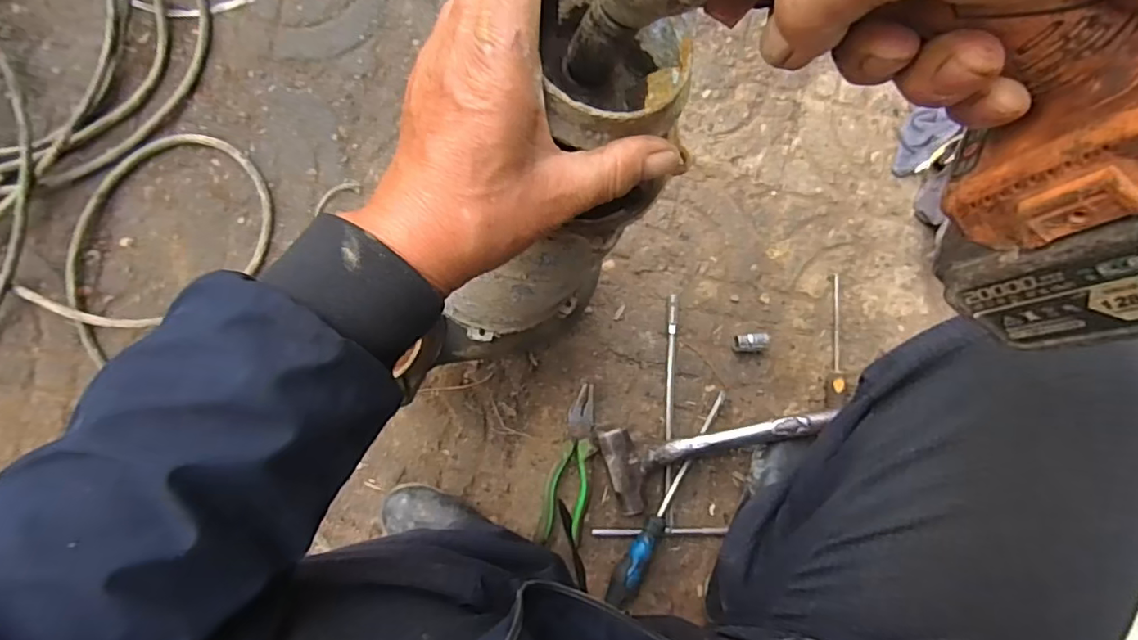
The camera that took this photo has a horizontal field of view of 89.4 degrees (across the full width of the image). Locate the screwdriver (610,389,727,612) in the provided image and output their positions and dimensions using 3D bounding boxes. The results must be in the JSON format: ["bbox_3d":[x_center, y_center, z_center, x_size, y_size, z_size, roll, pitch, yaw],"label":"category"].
[{"bbox_3d":[0.122,0.212,0.689,0.035,0.037,0.275,28,88,-5],"label":"screwdriver"}]

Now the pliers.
[{"bbox_3d":[0.004,0.173,0.690,0.049,0.020,0.189,11,90,-6],"label":"pliers"}]

